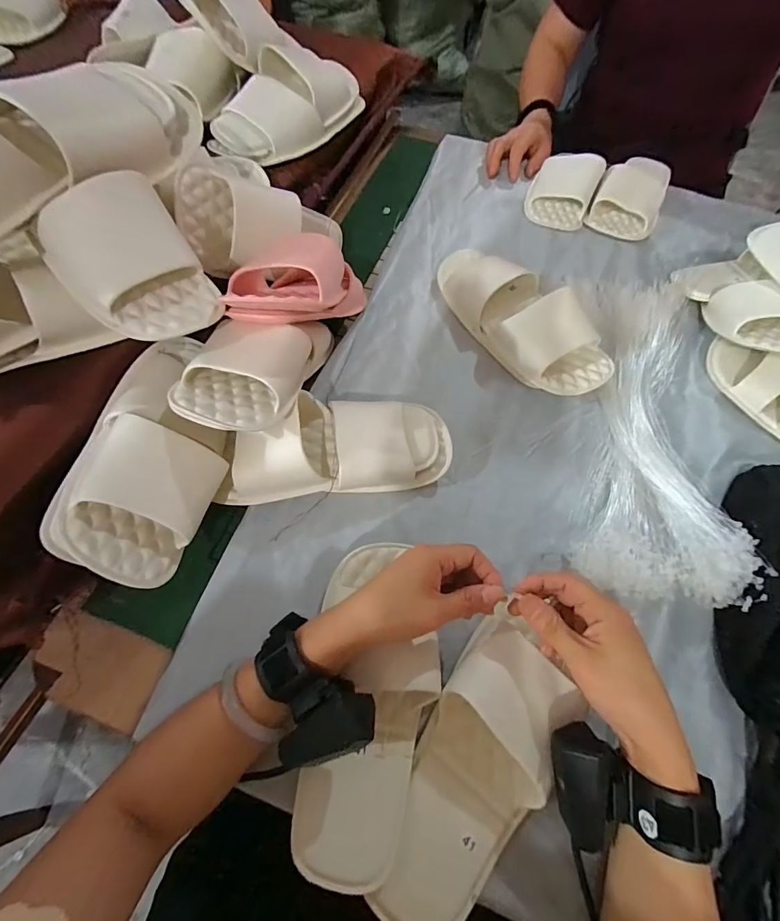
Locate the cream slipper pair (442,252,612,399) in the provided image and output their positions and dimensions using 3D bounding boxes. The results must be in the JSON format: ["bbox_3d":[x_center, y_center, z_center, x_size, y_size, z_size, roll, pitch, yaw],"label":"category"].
[{"bbox_3d":[0.154,-0.186,0.500,0.092,0.077,0.263,-30,68,-16],"label":"cream slipper pair"}]

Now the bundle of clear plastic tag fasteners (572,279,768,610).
[{"bbox_3d":[0.288,-0.060,0.453,0.142,0.045,0.422,13,63,5],"label":"bundle of clear plastic tag fasteners"}]

